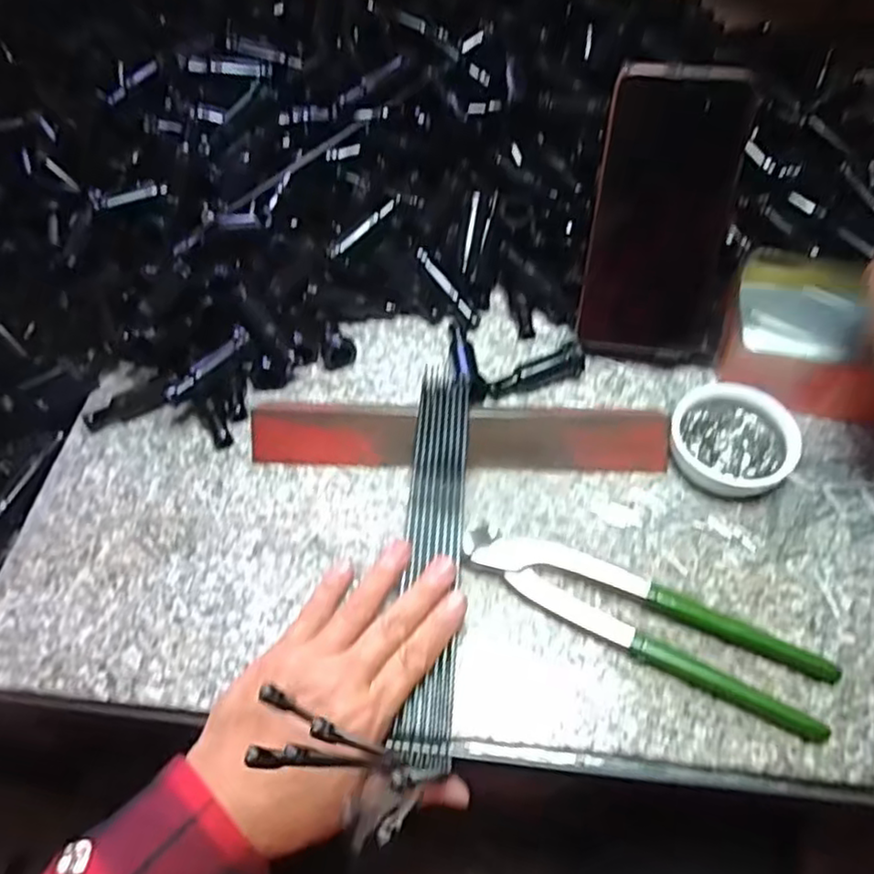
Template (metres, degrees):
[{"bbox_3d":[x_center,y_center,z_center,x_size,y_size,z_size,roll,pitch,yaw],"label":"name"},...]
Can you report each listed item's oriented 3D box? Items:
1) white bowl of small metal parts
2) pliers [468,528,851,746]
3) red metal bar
[{"bbox_3d":[0.183,0.001,0.412,0.071,0.026,0.074,-1,56,2],"label":"white bowl of small metal parts"},{"bbox_3d":[0.110,0.094,0.361,0.196,0.017,0.045,22,60,16],"label":"pliers"},{"bbox_3d":[0.013,0.000,0.415,0.254,0.032,0.025,2,56,3],"label":"red metal bar"}]

